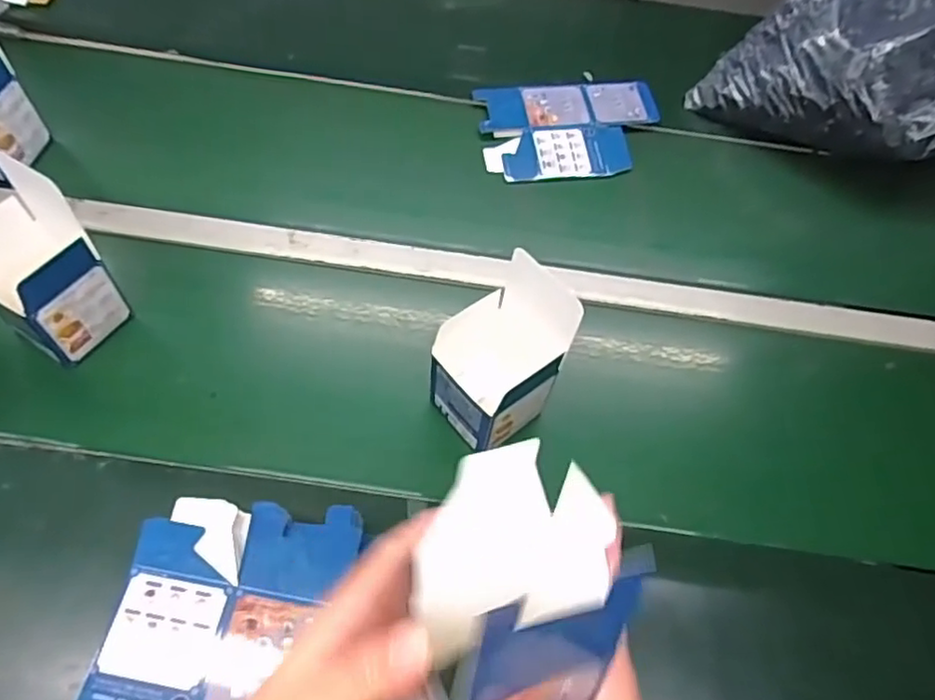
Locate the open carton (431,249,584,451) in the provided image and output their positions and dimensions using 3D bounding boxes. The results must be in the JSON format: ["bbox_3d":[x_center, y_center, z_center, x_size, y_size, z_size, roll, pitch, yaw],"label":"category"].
[{"bbox_3d":[0.029,0.008,0.578,0.105,0.168,0.090,-36,68,-20],"label":"open carton"}]

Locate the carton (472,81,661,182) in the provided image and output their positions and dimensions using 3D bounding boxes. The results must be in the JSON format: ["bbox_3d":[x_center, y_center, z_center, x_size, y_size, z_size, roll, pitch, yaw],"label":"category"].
[{"bbox_3d":[0.133,-0.285,0.832,0.229,0.023,0.154,-6,61,-6],"label":"carton"}]

